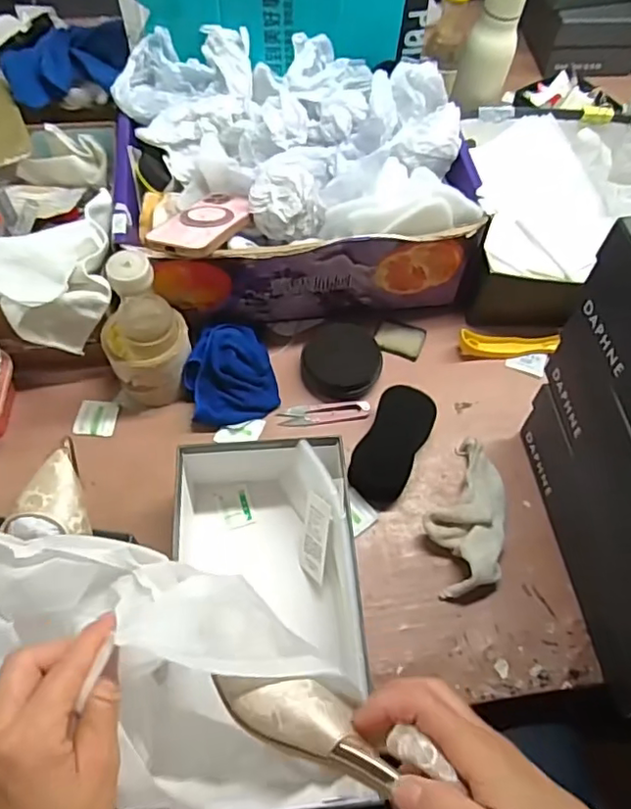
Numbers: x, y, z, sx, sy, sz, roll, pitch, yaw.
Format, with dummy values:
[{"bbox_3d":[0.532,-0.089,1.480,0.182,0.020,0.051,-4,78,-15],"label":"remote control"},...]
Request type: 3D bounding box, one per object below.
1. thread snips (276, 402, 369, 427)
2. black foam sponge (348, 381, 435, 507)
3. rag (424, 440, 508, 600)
[{"bbox_3d":[0.011,0.010,0.679,0.100,0.013,0.025,-3,60,-4],"label":"thread snips"},{"bbox_3d":[0.085,0.043,0.649,0.062,0.021,0.136,23,75,11],"label":"black foam sponge"},{"bbox_3d":[0.153,0.108,0.602,0.075,0.042,0.166,12,60,5],"label":"rag"}]

